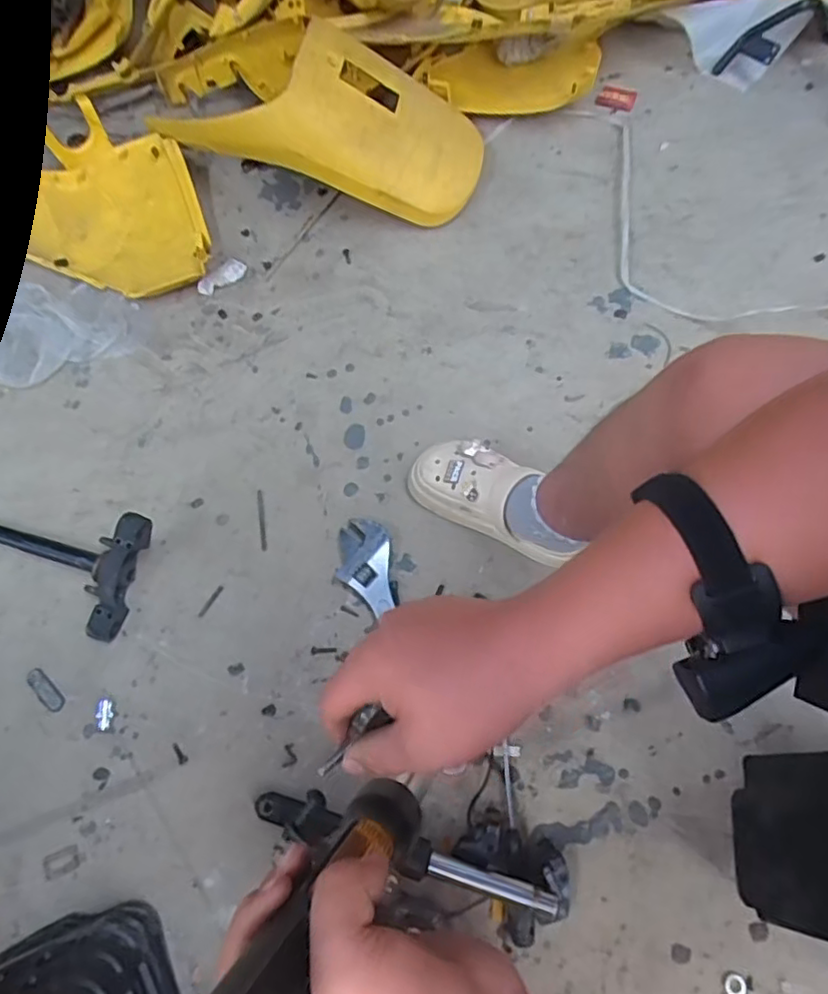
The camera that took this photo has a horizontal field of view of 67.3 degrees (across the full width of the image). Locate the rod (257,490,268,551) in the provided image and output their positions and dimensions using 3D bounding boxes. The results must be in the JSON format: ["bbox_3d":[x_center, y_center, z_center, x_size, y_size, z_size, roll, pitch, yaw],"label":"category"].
[{"bbox_3d":[-0.226,0.033,0.921,0.008,0.004,0.095,-10,69,-2],"label":"rod"}]

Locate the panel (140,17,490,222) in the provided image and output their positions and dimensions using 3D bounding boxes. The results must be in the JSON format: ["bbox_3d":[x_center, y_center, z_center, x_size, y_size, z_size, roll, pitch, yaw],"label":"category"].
[{"bbox_3d":[-0.166,-0.624,1.062,0.572,0.200,0.277,-5,67,0],"label":"panel"}]

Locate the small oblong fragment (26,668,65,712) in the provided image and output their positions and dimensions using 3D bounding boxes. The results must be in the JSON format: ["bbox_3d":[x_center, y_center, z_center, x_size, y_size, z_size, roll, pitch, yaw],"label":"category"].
[{"bbox_3d":[-0.503,0.263,0.848,0.072,0.004,0.025,41,74,17],"label":"small oblong fragment"}]

